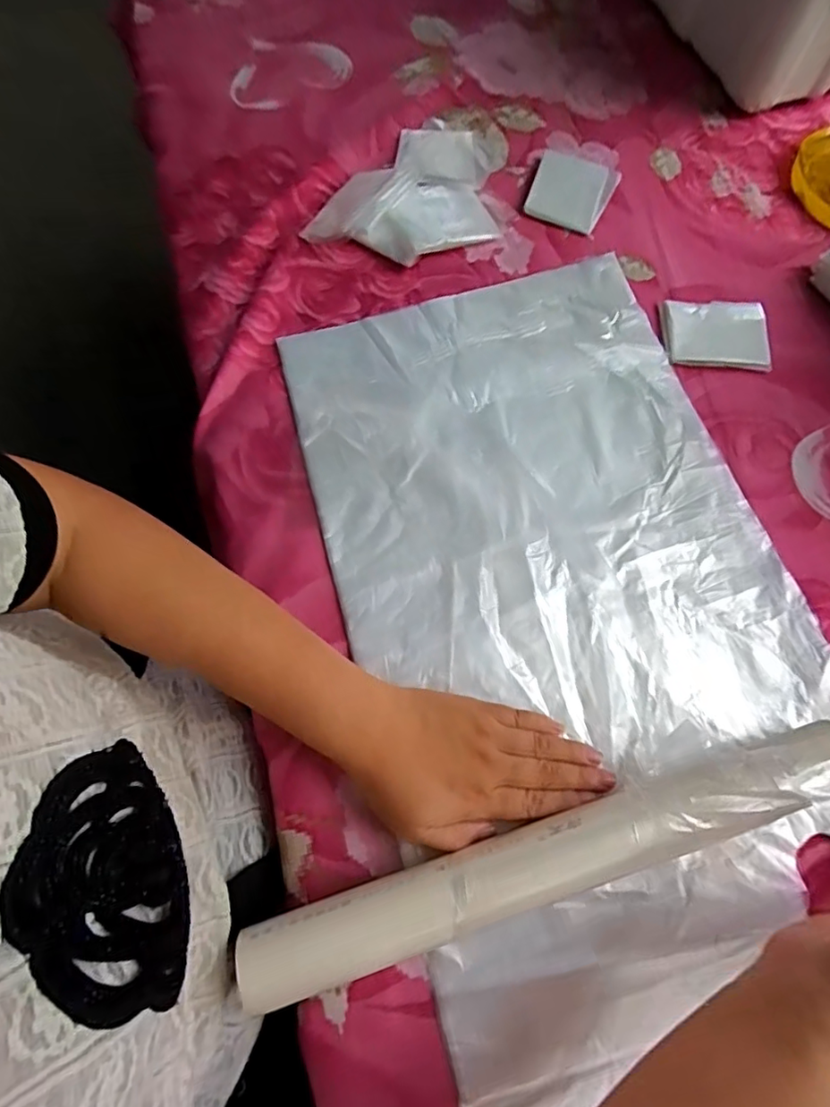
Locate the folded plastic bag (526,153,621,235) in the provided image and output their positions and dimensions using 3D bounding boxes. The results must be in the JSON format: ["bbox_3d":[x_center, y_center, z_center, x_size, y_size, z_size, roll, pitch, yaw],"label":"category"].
[{"bbox_3d":[0.147,-0.341,0.517,0.075,0.013,0.092,20,73,7],"label":"folded plastic bag"}]

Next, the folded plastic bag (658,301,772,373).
[{"bbox_3d":[0.250,-0.183,0.458,0.085,0.004,0.065,3,72,2],"label":"folded plastic bag"}]

